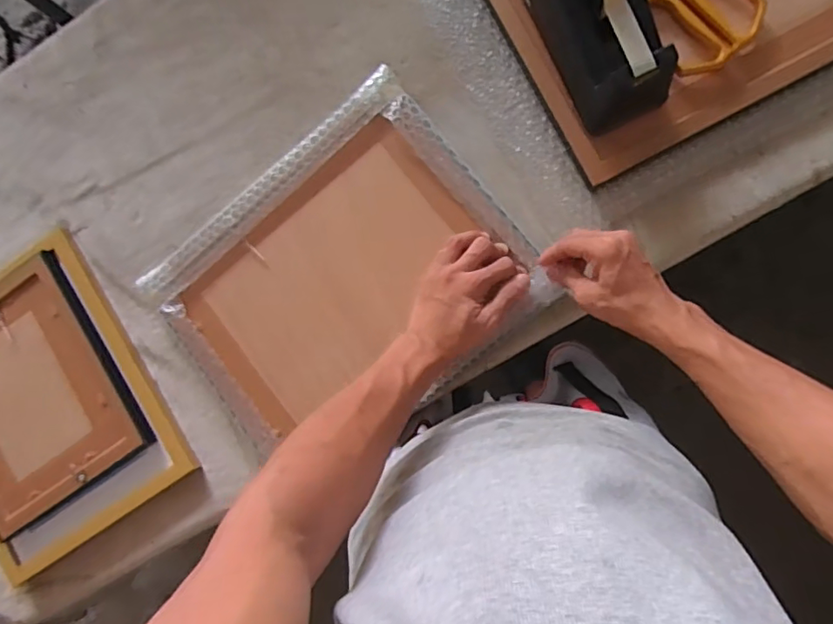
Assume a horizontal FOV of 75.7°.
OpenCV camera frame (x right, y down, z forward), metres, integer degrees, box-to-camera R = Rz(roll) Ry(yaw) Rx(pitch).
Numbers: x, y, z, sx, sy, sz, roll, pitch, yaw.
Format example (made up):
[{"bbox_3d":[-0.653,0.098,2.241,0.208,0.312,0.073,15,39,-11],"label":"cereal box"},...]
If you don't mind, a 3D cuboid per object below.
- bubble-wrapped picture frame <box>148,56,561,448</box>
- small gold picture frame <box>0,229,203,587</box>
[{"bbox_3d":[-0.077,-0.030,0.569,0.357,0.023,0.298,-40,81,4],"label":"bubble-wrapped picture frame"},{"bbox_3d":[-0.435,0.112,0.610,0.264,0.026,0.316,-33,82,5],"label":"small gold picture frame"}]

